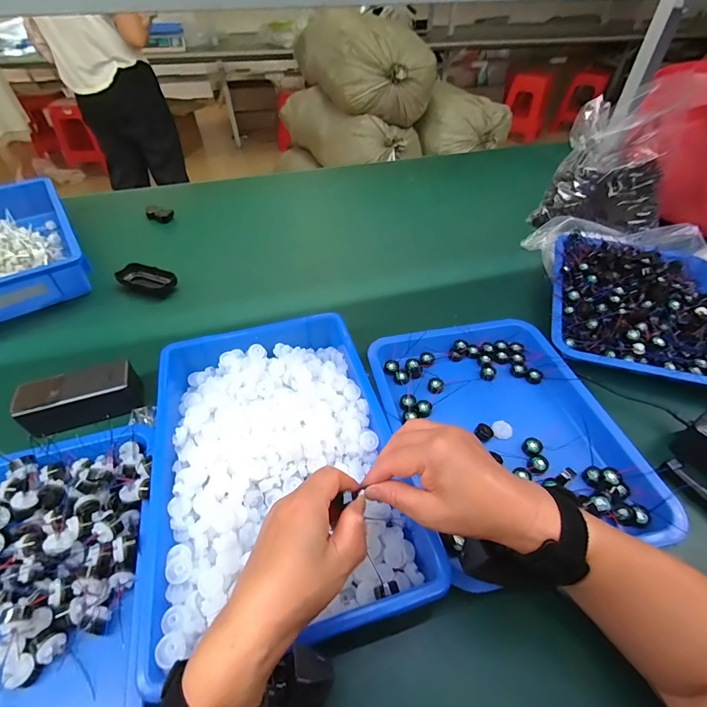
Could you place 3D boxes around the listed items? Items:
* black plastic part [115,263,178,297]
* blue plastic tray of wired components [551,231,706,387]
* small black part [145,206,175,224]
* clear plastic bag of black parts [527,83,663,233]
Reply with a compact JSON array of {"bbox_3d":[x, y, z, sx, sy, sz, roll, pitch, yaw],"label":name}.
[{"bbox_3d":[-0.379,-0.133,0.686,0.104,0.031,0.050,14,48,13],"label":"black plastic part"},{"bbox_3d":[0.461,-0.097,0.593,0.261,0.054,0.337,15,48,14],"label":"blue plastic tray of wired components"},{"bbox_3d":[-0.456,-0.325,0.873,0.062,0.027,0.034,6,46,5],"label":"small black part"},{"bbox_3d":[0.523,-0.362,0.757,0.216,0.214,0.171,26,51,23],"label":"clear plastic bag of black parts"}]

